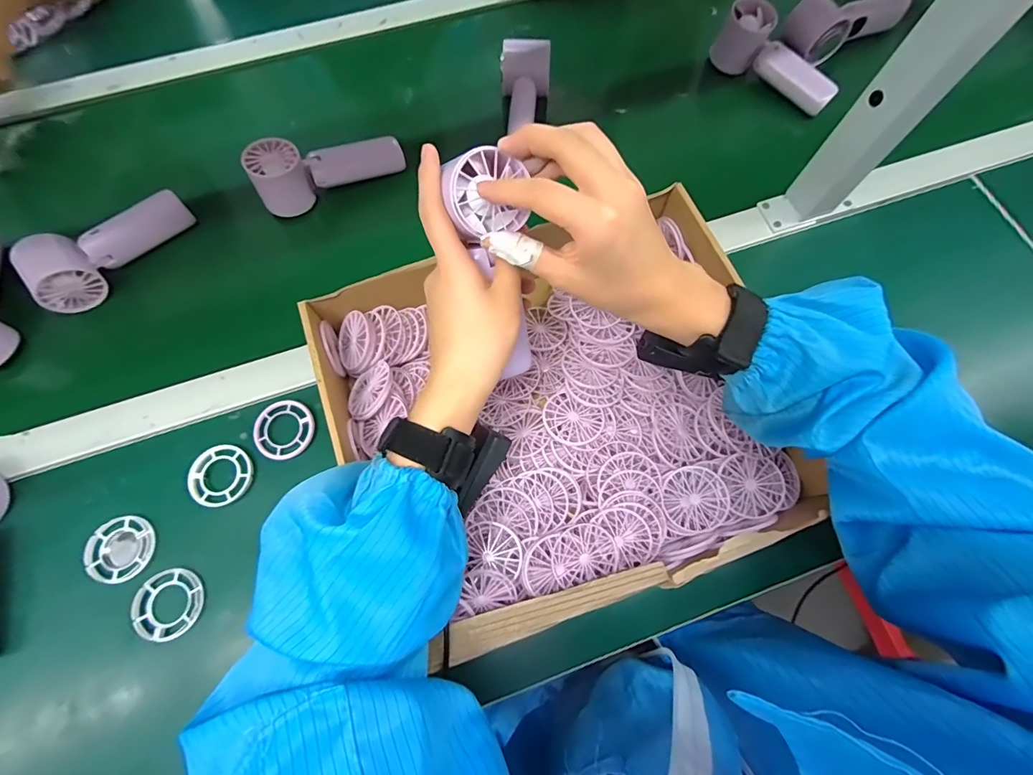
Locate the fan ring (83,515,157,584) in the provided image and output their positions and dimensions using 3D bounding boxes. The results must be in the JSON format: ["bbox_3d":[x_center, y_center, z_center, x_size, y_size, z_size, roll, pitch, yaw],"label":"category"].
[{"bbox_3d":[-0.332,0.136,0.377,0.052,0.007,0.052,0,72,-1],"label":"fan ring"}]

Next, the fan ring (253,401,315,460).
[{"bbox_3d":[-0.211,0.038,0.409,0.054,0.005,0.053,0,72,-1],"label":"fan ring"}]

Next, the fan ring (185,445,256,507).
[{"bbox_3d":[-0.260,0.077,0.395,0.053,0.007,0.051,0,72,-1],"label":"fan ring"}]

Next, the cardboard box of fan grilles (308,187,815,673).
[{"bbox_3d":[0.030,-0.001,0.378,0.370,0.083,0.336,-20,74,-7],"label":"cardboard box of fan grilles"}]

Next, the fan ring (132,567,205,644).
[{"bbox_3d":[-0.281,0.174,0.363,0.050,0.007,0.052,0,72,-1],"label":"fan ring"}]

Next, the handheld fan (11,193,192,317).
[{"bbox_3d":[-0.409,-0.146,0.454,0.153,0.044,0.057,-41,77,-13],"label":"handheld fan"}]

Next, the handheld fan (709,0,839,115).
[{"bbox_3d":[0.309,-0.387,0.528,0.149,0.050,0.048,40,76,11],"label":"handheld fan"}]

